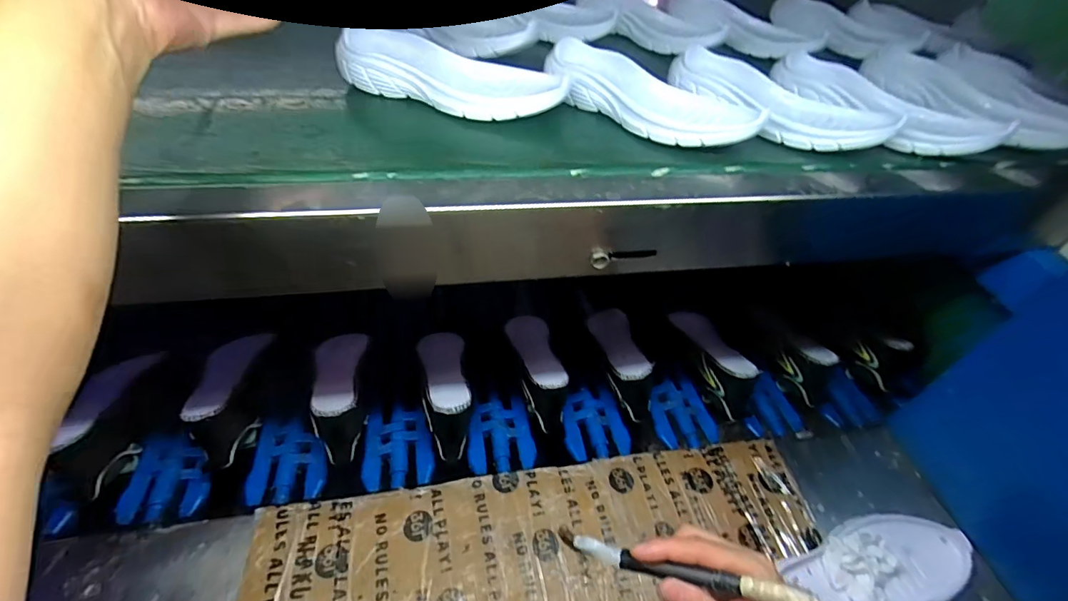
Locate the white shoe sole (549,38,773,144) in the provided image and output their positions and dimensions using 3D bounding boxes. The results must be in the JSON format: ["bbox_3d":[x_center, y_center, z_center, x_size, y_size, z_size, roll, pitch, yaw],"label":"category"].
[{"bbox_3d":[0.116,-0.208,0.463,0.216,0.039,0.103,28,51,19],"label":"white shoe sole"}]

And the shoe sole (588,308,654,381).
[{"bbox_3d":[0.129,0.061,0.729,0.062,0.016,0.194,0,28,-7],"label":"shoe sole"}]

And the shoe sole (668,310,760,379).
[{"bbox_3d":[0.284,0.066,0.741,0.060,0.014,0.180,-9,33,-15],"label":"shoe sole"}]

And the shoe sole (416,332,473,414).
[{"bbox_3d":[-0.125,0.097,0.656,0.063,0.012,0.179,-7,30,-14],"label":"shoe sole"}]

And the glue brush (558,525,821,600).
[{"bbox_3d":[0.103,0.193,0.338,0.181,0.013,0.016,0,41,26],"label":"glue brush"}]

